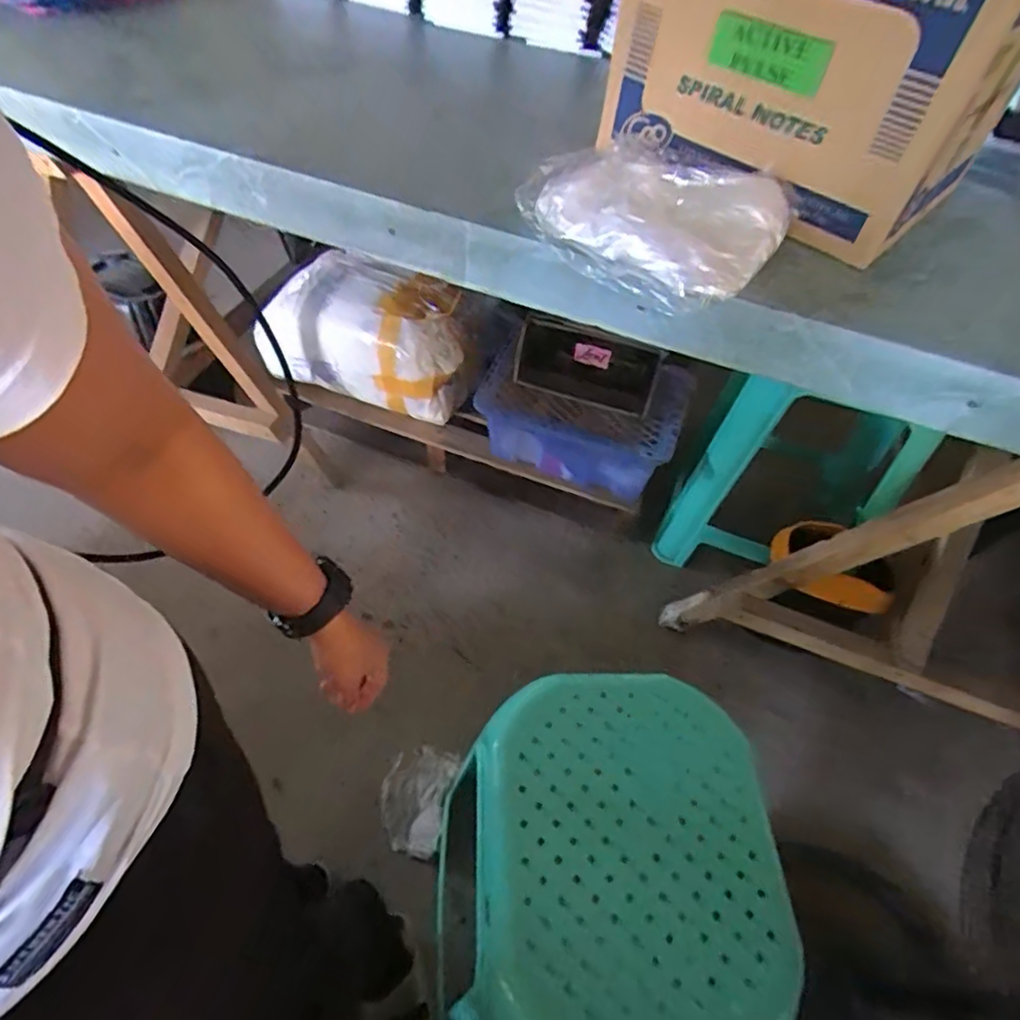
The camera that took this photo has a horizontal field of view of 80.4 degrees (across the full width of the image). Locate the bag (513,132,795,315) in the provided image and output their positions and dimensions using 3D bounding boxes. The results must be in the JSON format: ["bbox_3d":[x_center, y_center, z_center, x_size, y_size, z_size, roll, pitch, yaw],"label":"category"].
[{"bbox_3d":[0.161,-0.350,0.715,0.298,0.068,0.250,36,57,21],"label":"bag"}]

